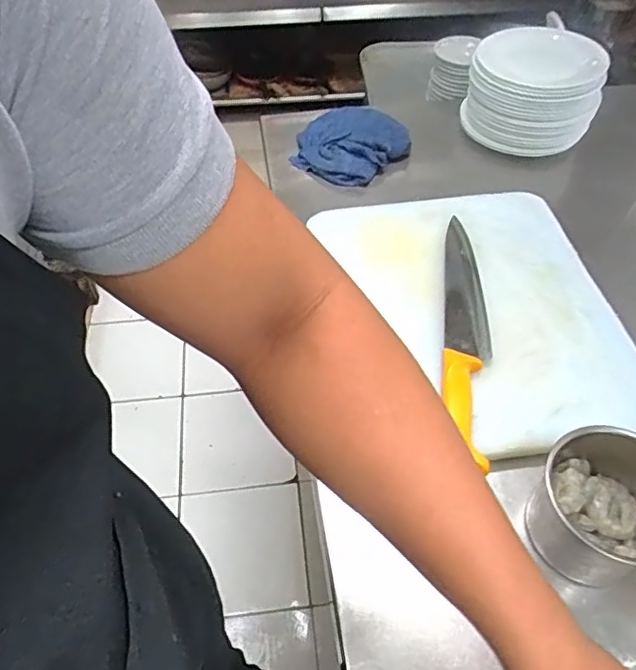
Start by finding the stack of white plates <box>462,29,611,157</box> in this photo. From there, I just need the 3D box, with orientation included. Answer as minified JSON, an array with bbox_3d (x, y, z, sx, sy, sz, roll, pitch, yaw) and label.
[{"bbox_3d":[0.340,-0.392,0.908,0.198,0.123,0.194,16,53,14],"label":"stack of white plates"}]

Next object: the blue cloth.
[{"bbox_3d":[0.055,-0.302,0.899,0.182,0.038,0.145,-34,58,-24],"label":"blue cloth"}]

